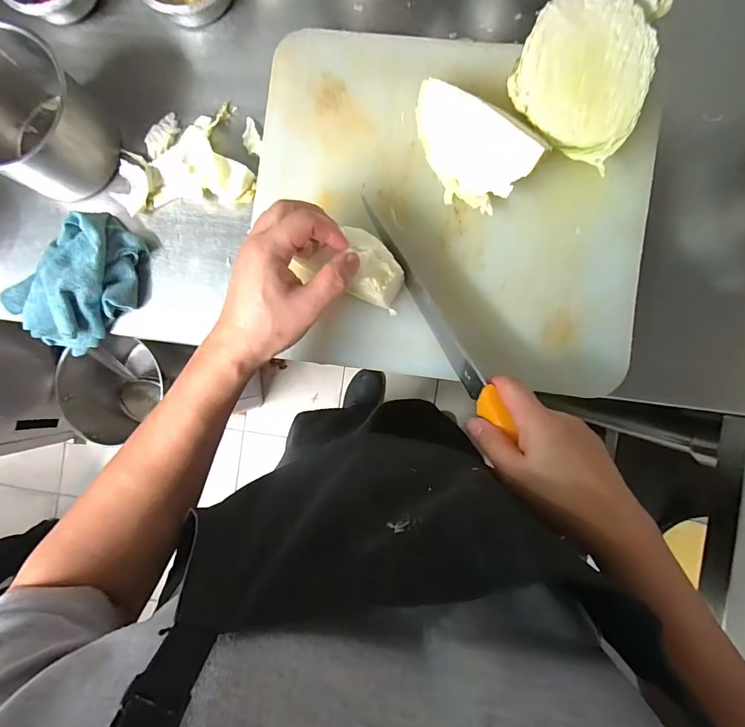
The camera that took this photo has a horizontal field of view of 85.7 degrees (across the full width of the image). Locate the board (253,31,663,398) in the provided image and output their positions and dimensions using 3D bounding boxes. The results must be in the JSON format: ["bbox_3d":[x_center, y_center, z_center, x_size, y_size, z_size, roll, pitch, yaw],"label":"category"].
[{"bbox_3d":[0.073,-0.151,0.408,0.383,0.023,0.326,7,90,3],"label":"board"}]

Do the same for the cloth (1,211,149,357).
[{"bbox_3d":[-0.318,-0.085,0.436,0.099,0.048,0.153,39,92,3],"label":"cloth"}]

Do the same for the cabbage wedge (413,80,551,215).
[{"bbox_3d":[0.084,-0.204,0.377,0.072,0.062,0.128,-45,87,2],"label":"cabbage wedge"}]

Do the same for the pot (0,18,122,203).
[{"bbox_3d":[-0.352,-0.246,0.416,0.131,0.098,0.130,30,91,3],"label":"pot"}]

